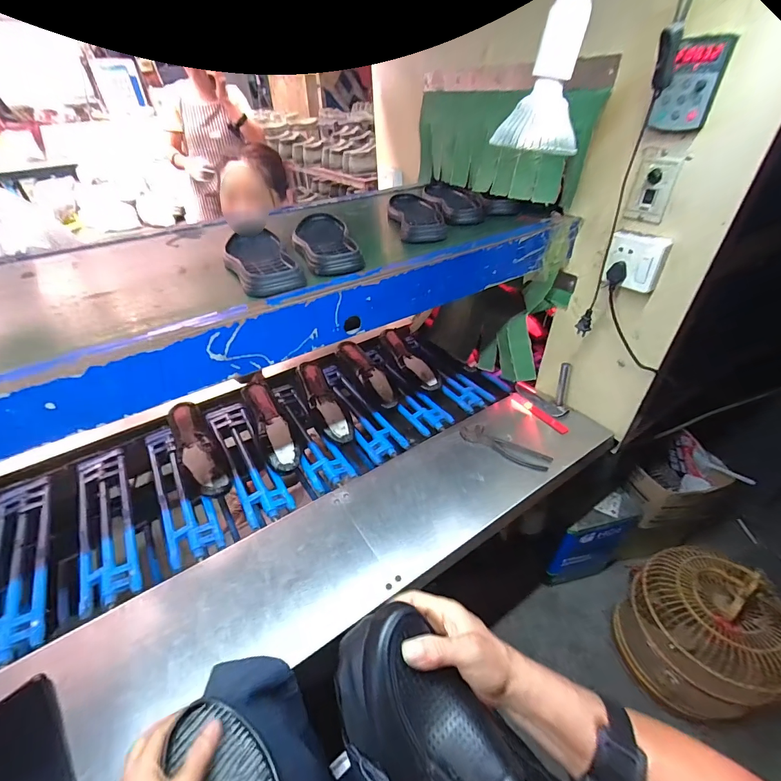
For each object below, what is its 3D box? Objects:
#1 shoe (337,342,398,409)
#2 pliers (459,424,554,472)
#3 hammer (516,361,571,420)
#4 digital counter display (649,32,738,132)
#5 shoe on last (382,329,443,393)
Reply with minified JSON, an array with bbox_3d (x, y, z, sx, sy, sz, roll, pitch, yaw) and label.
[{"bbox_3d":[-0.060,-0.037,1.051,0.073,0.084,0.265,-25,45,-25],"label":"shoe"},{"bbox_3d":[0.247,0.122,0.818,0.192,0.025,0.056,21,45,25],"label":"pliers"},{"bbox_3d":[0.373,-0.019,0.912,0.055,0.118,0.146,-25,45,-24],"label":"hammer"},{"bbox_3d":[0.416,-0.422,0.523,0.069,0.099,0.027,18,44,23],"label":"digital counter display"},{"bbox_3d":[0.055,-0.093,1.107,0.074,0.071,0.247,-24,45,-24],"label":"shoe on last"}]

